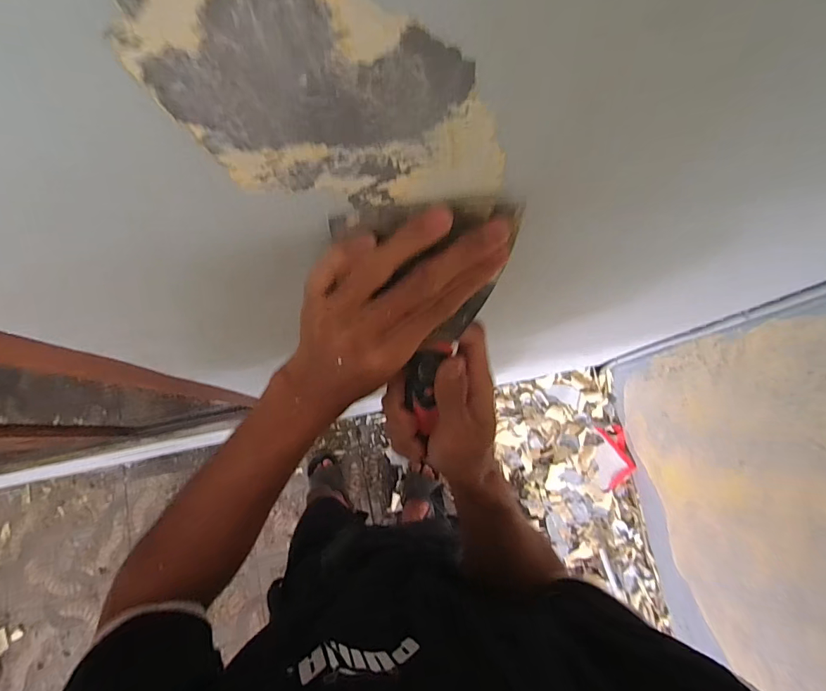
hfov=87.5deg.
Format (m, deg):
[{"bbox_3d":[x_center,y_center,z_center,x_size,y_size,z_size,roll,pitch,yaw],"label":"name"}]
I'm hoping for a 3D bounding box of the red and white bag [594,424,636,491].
[{"bbox_3d":[0.654,0.367,1.419,0.115,0.040,0.198,-8,82,22],"label":"red and white bag"}]

